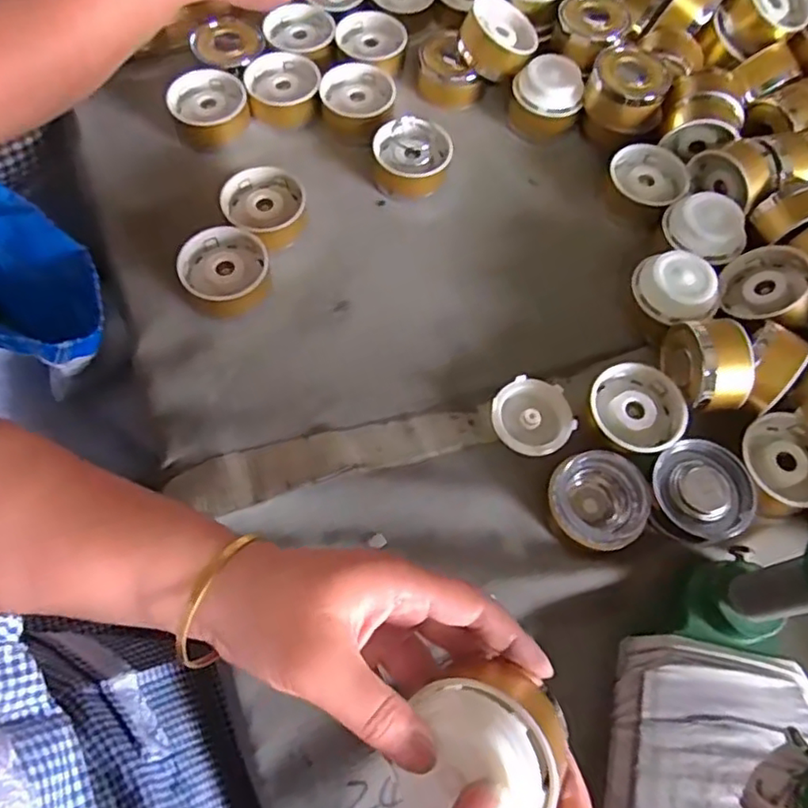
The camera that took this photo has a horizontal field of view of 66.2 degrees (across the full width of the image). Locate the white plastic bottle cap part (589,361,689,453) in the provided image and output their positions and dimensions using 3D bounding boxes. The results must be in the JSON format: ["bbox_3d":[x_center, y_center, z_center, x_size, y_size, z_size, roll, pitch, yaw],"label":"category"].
[{"bbox_3d":[0.172,0.006,0.460,0.066,0.036,0.067,1,65,-2],"label":"white plastic bottle cap part"}]

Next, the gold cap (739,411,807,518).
[{"bbox_3d":[0.270,0.044,0.436,0.068,0.023,0.068,-38,71,-13],"label":"gold cap"}]

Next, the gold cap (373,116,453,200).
[{"bbox_3d":[0.008,-0.219,0.548,0.067,0.036,0.059,-6,65,-8],"label":"gold cap"}]

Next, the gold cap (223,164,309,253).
[{"bbox_3d":[-0.114,-0.165,0.523,0.068,0.031,0.073,1,65,-2],"label":"gold cap"}]

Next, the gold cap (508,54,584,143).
[{"bbox_3d":[0.132,-0.289,0.580,0.055,0.046,0.057,-17,67,-13],"label":"gold cap"}]

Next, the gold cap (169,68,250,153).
[{"bbox_3d":[-0.173,-0.267,0.555,0.065,0.031,0.073,-16,67,-10],"label":"gold cap"}]

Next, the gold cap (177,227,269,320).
[{"bbox_3d":[-0.138,-0.098,0.486,0.066,0.027,0.078,-17,67,-10],"label":"gold cap"}]

